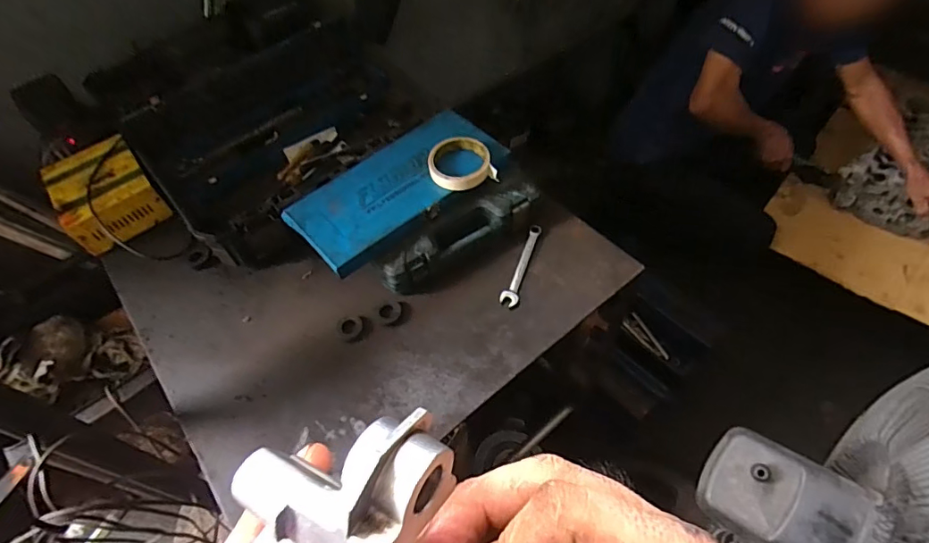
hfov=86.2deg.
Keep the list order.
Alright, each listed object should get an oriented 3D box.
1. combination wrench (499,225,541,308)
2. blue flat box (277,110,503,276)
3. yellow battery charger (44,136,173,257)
[{"bbox_3d":[0.083,-0.011,0.726,0.025,0.008,0.143,14,58,14],"label":"combination wrench"},{"bbox_3d":[-0.100,-0.134,0.729,0.306,0.026,0.161,-35,60,-18],"label":"blue flat box"},{"bbox_3d":[-0.600,-0.129,0.838,0.139,0.085,0.188,-34,59,-17],"label":"yellow battery charger"}]

